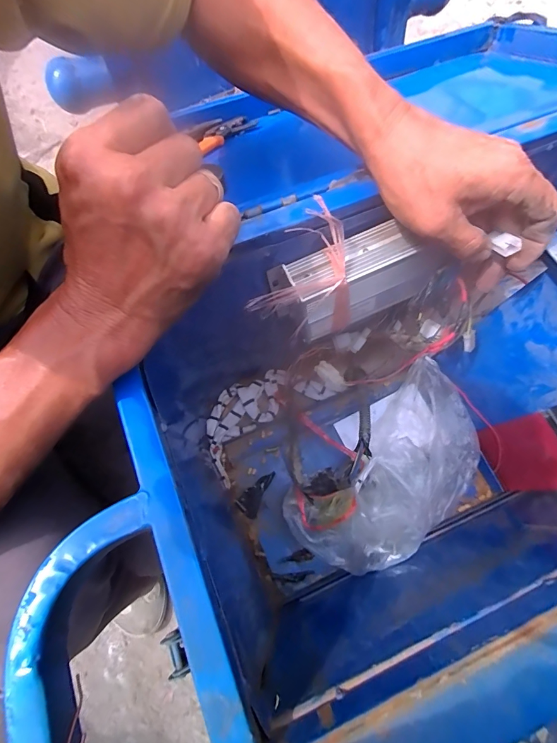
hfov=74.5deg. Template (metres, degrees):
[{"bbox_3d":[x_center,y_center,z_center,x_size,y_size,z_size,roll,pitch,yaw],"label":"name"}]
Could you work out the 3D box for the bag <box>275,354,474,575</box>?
[{"bbox_3d":[0.140,0.126,0.440,0.263,0.086,0.140,-41,75,-13],"label":"bag"}]

